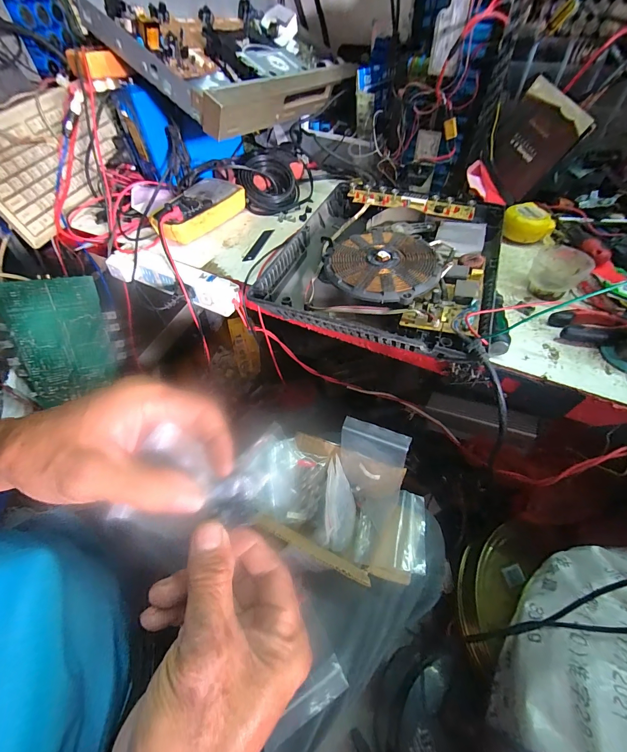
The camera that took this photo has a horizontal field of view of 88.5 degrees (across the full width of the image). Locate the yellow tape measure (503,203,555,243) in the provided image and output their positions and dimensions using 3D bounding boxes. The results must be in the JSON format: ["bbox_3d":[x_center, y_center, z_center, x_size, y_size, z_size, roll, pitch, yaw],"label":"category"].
[{"bbox_3d":[0.338,-0.241,0.508,0.070,0.034,0.066,26,57,21],"label":"yellow tape measure"}]

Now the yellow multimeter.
[{"bbox_3d":[-0.201,-0.288,0.561,0.086,0.046,0.165,28,58,22],"label":"yellow multimeter"}]

